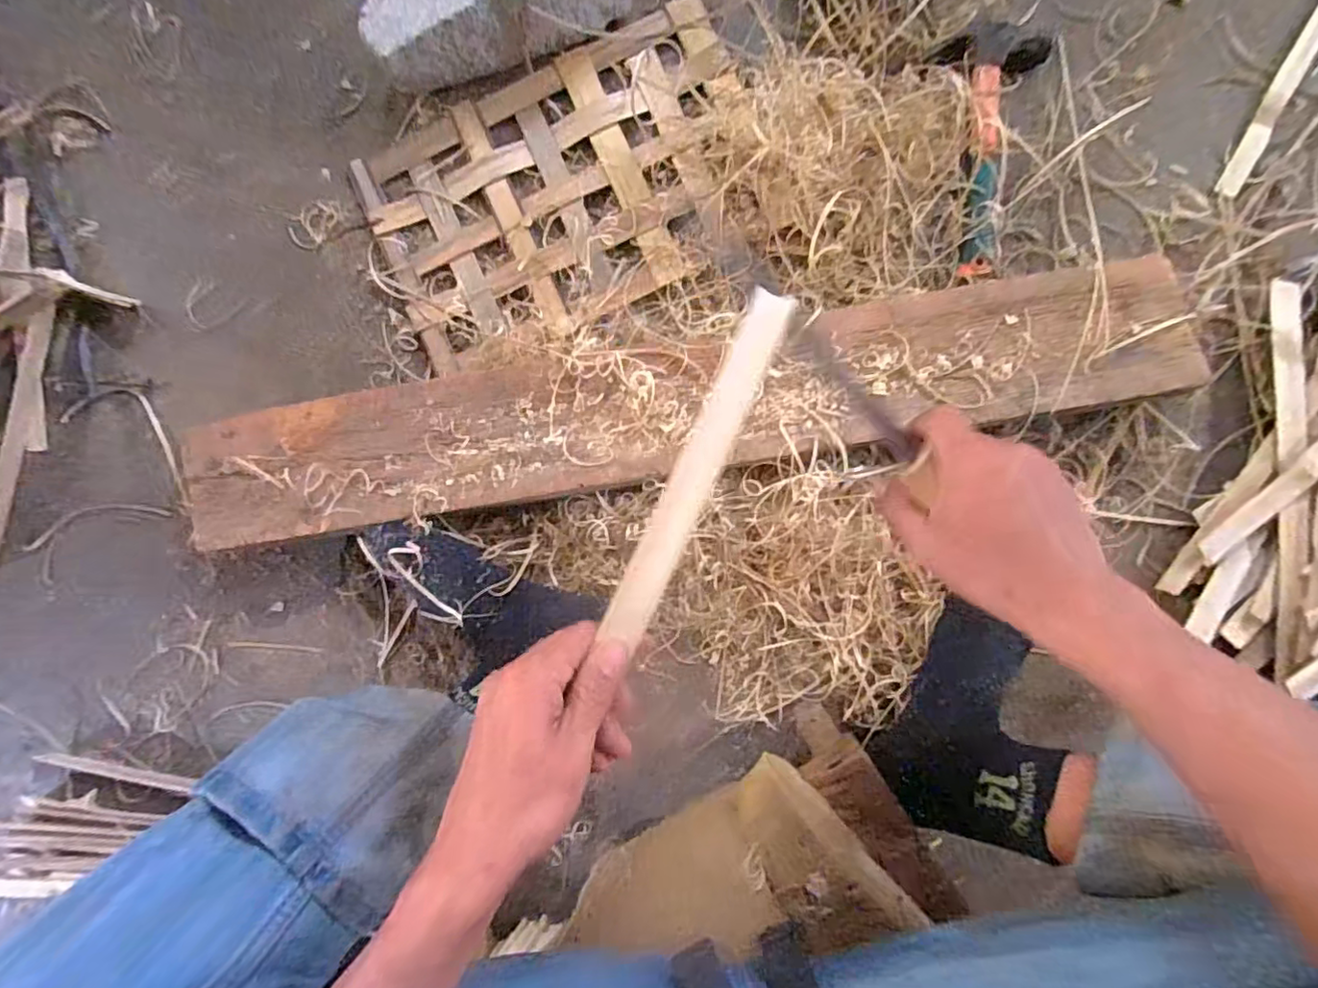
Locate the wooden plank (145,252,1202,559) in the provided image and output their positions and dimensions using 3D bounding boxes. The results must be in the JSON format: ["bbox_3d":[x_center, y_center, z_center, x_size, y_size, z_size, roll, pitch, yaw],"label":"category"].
[{"bbox_3d":[0.014,-0.072,0.483,0.811,0.025,0.114,-9,90,2],"label":"wooden plank"}]

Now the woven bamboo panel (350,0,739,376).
[{"bbox_3d":[-0.083,-0.266,0.527,0.339,0.015,0.222,-26,89,2],"label":"woven bamboo panel"}]

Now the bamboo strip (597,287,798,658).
[{"bbox_3d":[0.021,-0.014,0.311,0.023,0.008,0.195,25,90,2],"label":"bamboo strip"}]

